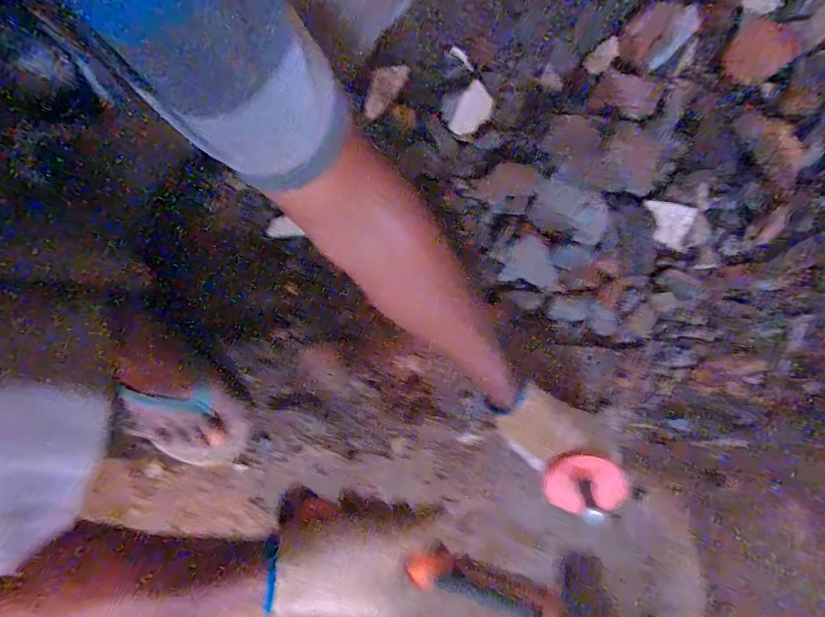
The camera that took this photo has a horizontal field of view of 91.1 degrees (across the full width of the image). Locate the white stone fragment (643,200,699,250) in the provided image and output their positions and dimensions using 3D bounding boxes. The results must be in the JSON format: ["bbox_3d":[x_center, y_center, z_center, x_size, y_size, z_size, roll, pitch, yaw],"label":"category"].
[{"bbox_3d":[0.324,-0.108,0.519,0.059,0.008,0.052,17,111,12],"label":"white stone fragment"}]

